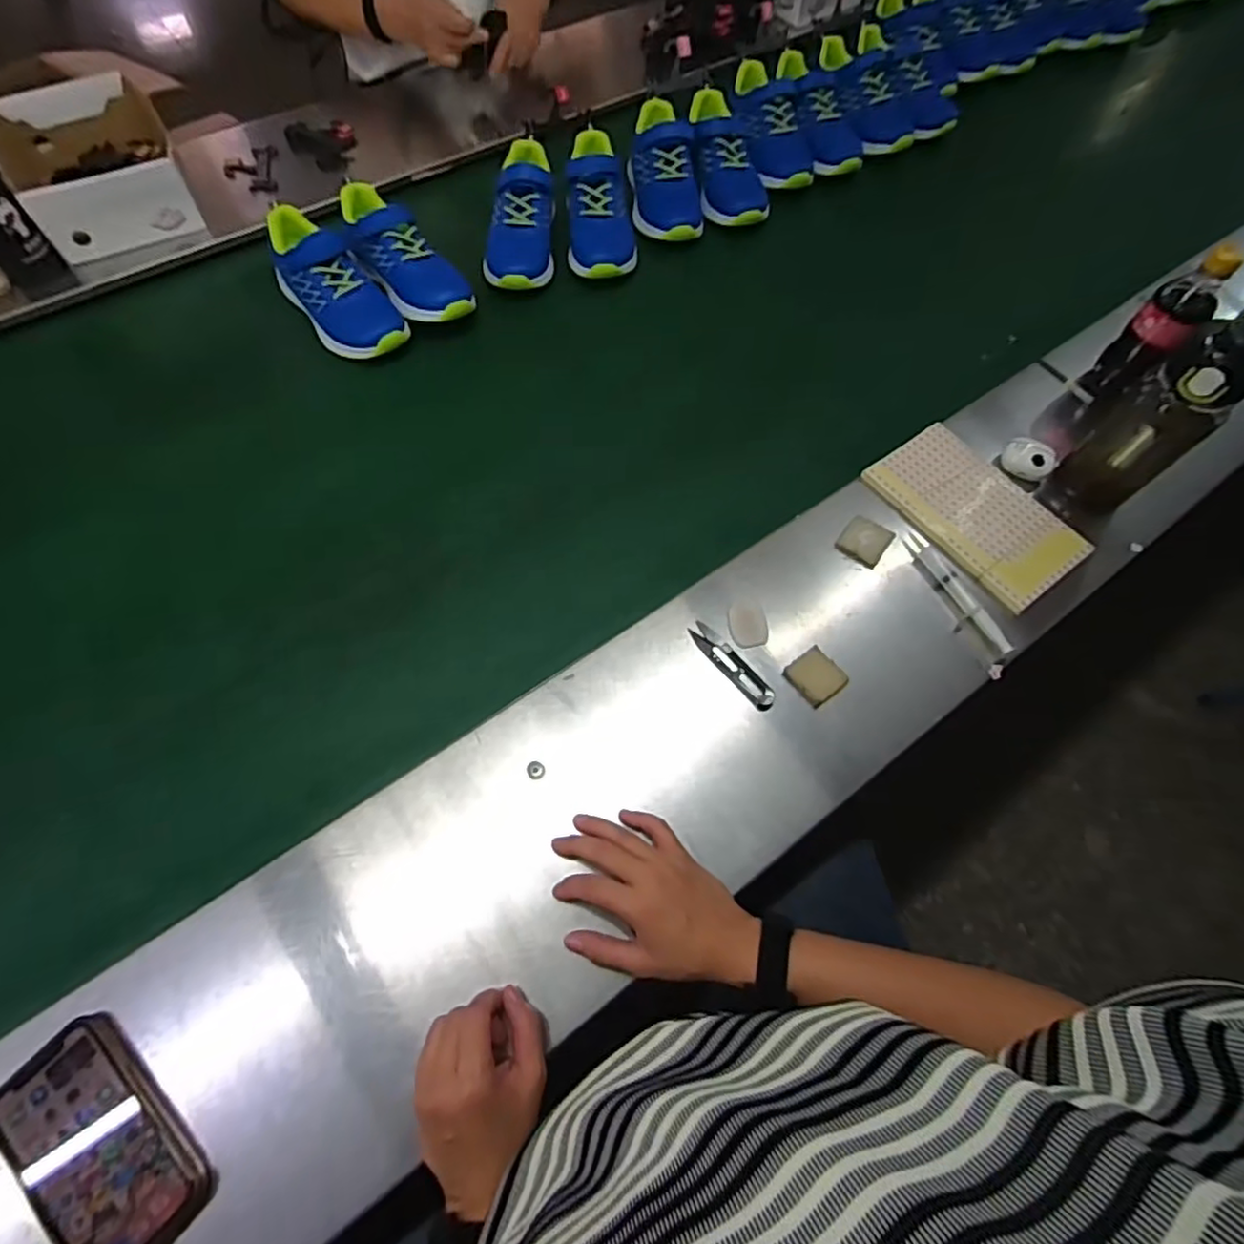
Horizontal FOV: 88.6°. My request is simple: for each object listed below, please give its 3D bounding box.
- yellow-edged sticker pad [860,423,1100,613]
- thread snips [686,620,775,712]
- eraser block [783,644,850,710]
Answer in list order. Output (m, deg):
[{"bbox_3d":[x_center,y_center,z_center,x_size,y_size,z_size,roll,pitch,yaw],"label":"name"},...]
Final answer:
[{"bbox_3d":[0.372,-0.119,0.669,0.128,0.012,0.210,-33,70,-17],"label":"yellow-edged sticker pad"},{"bbox_3d":[0.102,0.039,0.590,0.025,0.006,0.102,-36,71,-17],"label":"thread snips"},{"bbox_3d":[0.180,0.051,0.590,0.047,0.009,0.046,-35,70,-17],"label":"eraser block"}]

